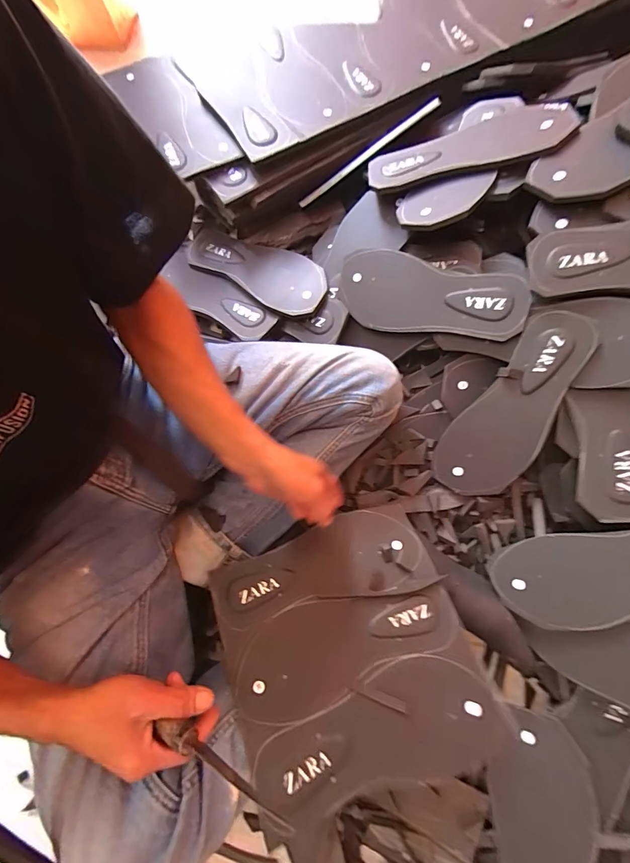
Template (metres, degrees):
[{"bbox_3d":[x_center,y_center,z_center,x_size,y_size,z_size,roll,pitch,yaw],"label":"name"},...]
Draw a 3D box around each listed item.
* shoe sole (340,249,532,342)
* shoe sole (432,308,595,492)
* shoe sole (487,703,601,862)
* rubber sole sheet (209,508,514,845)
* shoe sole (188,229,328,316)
[{"bbox_3d":[0.146,-0.180,0.499,0.243,0.014,0.100,18,102,25],"label":"shoe sole"},{"bbox_3d":[0.245,-0.024,0.463,0.096,0.005,0.243,40,110,25],"label":"shoe sole"},{"bbox_3d":[0.239,0.442,0.394,0.096,0.019,0.244,-6,66,36],"label":"shoe sole"},{"bbox_3d":[0.034,0.234,0.414,0.253,0.011,0.259,-16,61,-10],"label":"rubber sole sheet"},{"bbox_3d":[-0.092,-0.259,0.588,0.258,0.014,0.094,33,80,18],"label":"shoe sole"}]

